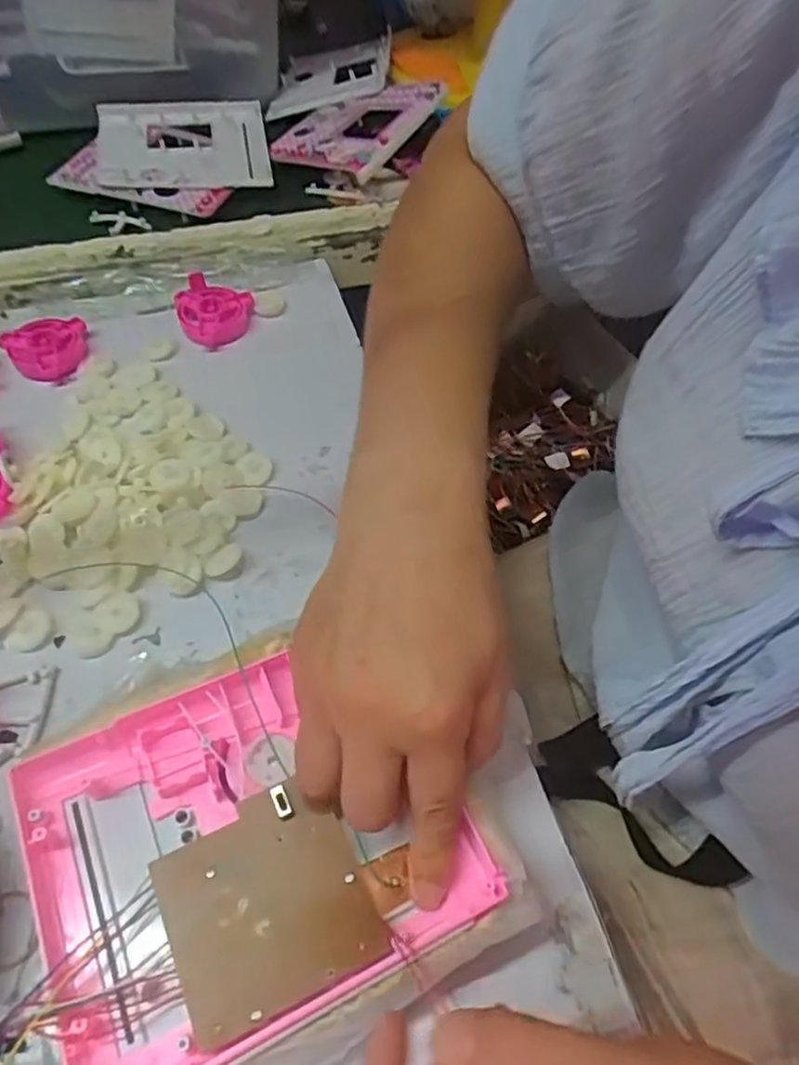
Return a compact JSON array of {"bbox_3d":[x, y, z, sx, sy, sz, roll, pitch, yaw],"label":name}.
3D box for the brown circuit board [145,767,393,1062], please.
[{"bbox_3d":[-0.051,0.140,0.267,0.073,0.009,0.072,-20,57,-16],"label":"brown circuit board"}]

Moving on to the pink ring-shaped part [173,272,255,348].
[{"bbox_3d":[-0.133,-0.163,0.504,0.054,0.021,0.051,-18,57,-14],"label":"pink ring-shaped part"}]

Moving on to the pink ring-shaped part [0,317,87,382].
[{"bbox_3d":[-0.240,-0.127,0.479,0.053,0.018,0.047,-26,59,-19],"label":"pink ring-shaped part"}]

